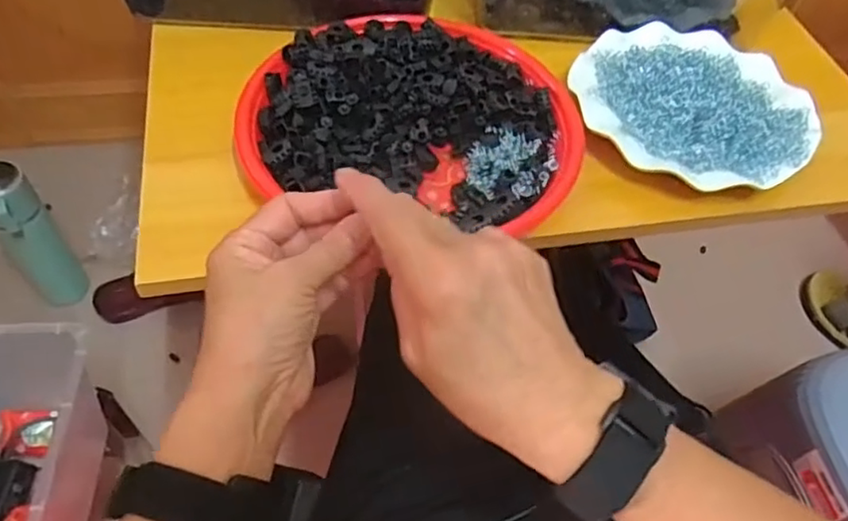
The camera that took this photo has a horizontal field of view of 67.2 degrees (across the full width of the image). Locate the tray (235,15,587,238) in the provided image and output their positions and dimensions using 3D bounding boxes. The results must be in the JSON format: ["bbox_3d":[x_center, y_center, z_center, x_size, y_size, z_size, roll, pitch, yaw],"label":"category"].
[{"bbox_3d":[-0.005,-0.115,0.467,0.235,0.042,0.193,8,54,0],"label":"tray"}]

